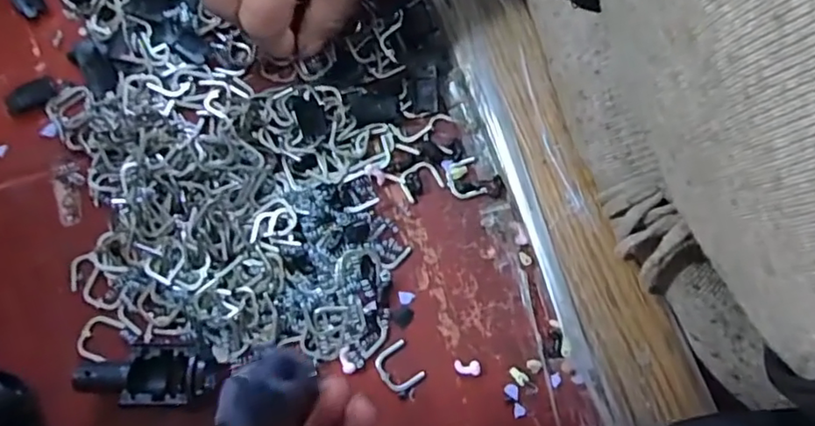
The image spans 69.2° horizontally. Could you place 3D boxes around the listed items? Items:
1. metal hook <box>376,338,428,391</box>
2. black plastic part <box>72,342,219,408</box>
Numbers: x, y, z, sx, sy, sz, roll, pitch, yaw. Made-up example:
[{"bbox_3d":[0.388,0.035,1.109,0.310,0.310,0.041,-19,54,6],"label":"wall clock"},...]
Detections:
[{"bbox_3d":[-0.004,0.066,0.253,0.017,0.004,0.019,-32,76,-7],"label":"metal hook"},{"bbox_3d":[-0.106,0.066,0.244,0.056,0.020,0.025,-3,74,1],"label":"black plastic part"}]

